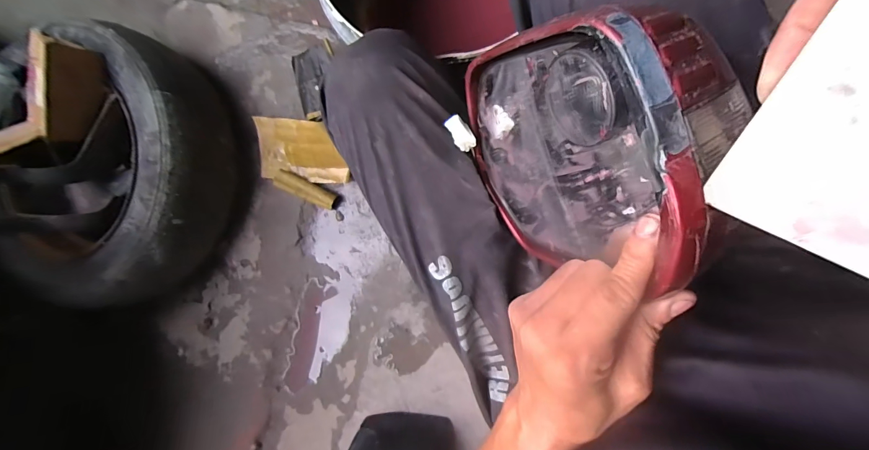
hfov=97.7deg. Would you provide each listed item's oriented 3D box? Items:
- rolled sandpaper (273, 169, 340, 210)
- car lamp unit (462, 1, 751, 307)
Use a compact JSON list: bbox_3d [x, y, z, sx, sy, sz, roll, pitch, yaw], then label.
[{"bbox_3d":[-0.278,-0.075,0.823,0.145,0.028,0.038,25,95,-6],"label":"rolled sandpaper"},{"bbox_3d":[0.103,-0.054,0.256,0.062,0.213,0.155,-24,105,-12],"label":"car lamp unit"}]

